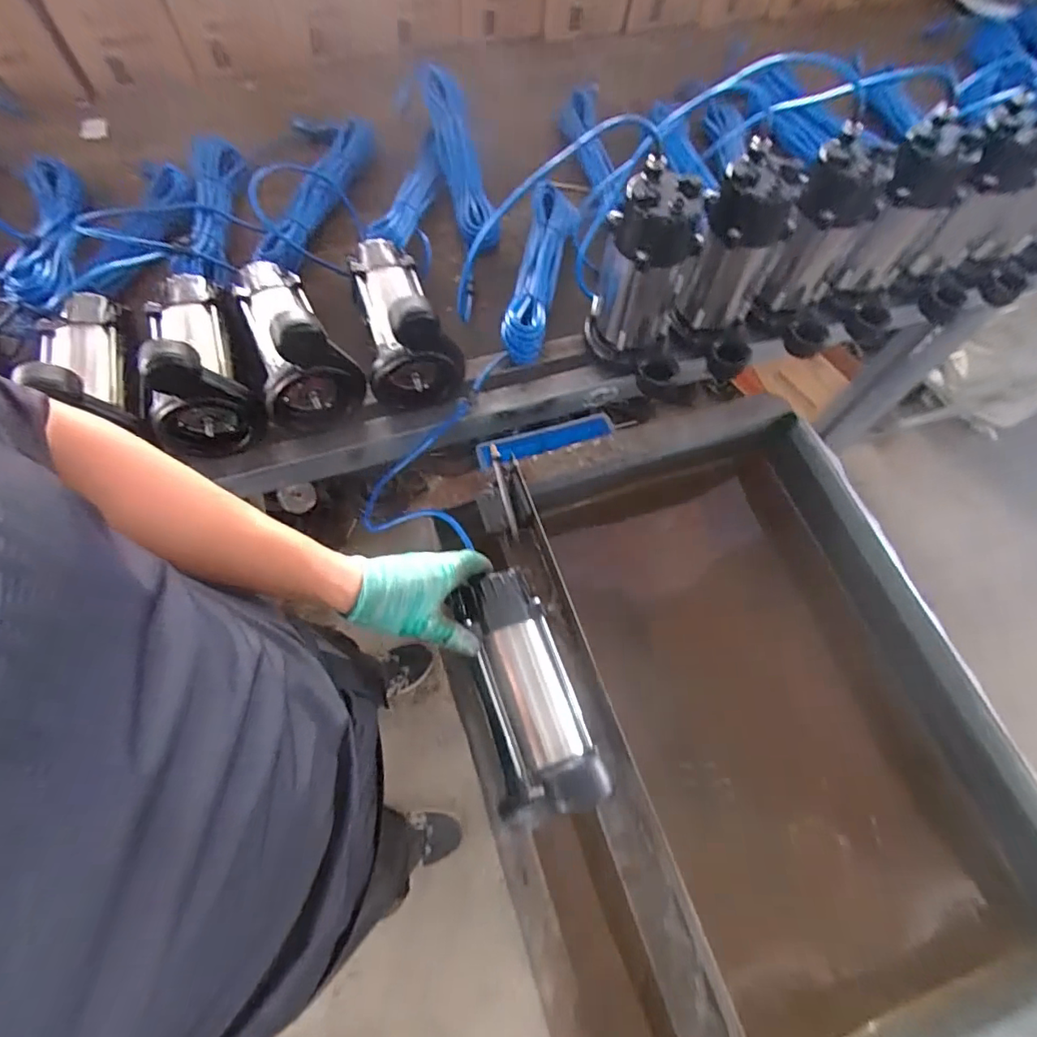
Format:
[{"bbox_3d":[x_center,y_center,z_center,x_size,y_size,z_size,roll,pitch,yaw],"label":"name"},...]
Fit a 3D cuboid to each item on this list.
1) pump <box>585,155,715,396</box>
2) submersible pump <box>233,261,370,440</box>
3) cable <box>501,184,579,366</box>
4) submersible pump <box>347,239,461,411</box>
[{"bbox_3d":[0.164,-0.291,0.686,0.123,0.237,0.144,8,65,1],"label":"pump"},{"bbox_3d":[-0.308,-0.238,0.674,0.117,0.171,0.228,-31,71,-16],"label":"submersible pump"},{"bbox_3d":[0.037,-0.391,0.813,0.074,0.055,0.333,9,65,1],"label":"cable"},{"bbox_3d":[-0.171,-0.282,0.709,0.113,0.159,0.232,-21,68,-12],"label":"submersible pump"}]

